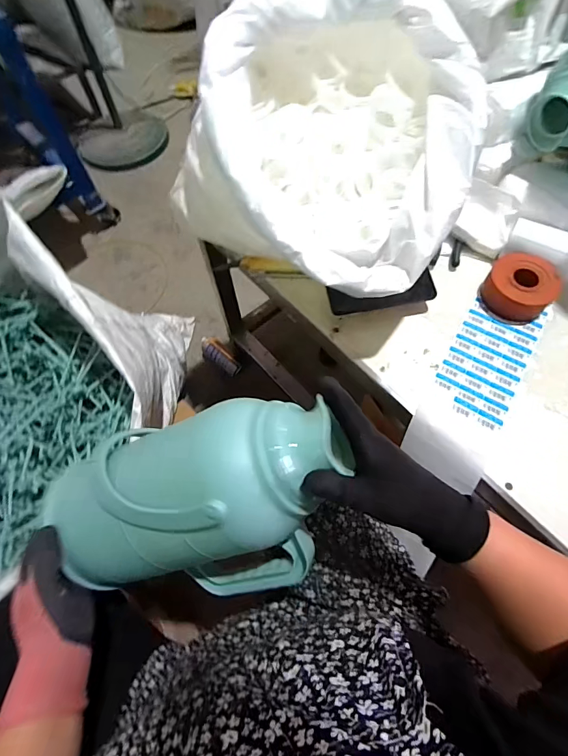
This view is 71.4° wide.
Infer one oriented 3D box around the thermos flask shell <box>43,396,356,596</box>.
[{"bbox_3d":[-0.090,0.131,0.400,0.332,0.158,0.176,-15,69,17],"label":"thermos flask shell"}]

